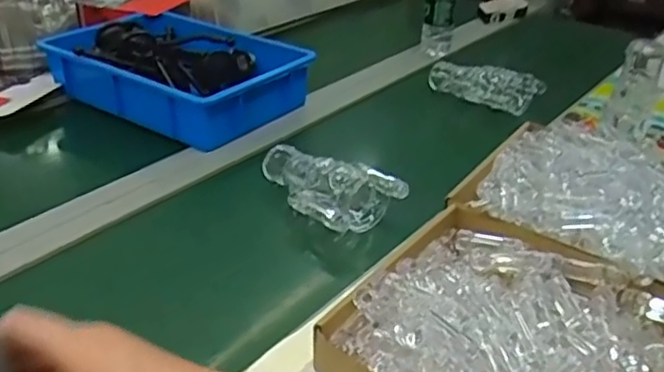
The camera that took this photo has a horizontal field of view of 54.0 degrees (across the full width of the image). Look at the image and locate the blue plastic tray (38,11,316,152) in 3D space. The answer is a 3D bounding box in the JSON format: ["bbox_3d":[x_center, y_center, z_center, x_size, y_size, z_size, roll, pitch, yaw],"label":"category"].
[{"bbox_3d":[-0.264,-0.202,1.145,0.400,0.104,0.280,20,35,28],"label":"blue plastic tray"}]

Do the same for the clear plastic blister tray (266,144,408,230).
[{"bbox_3d":[-0.015,-0.010,0.870,0.191,0.059,0.135,27,39,36],"label":"clear plastic blister tray"}]

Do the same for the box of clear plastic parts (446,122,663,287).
[{"bbox_3d":[0.348,0.009,0.793,0.325,0.053,0.296,24,37,33],"label":"box of clear plastic parts"}]

